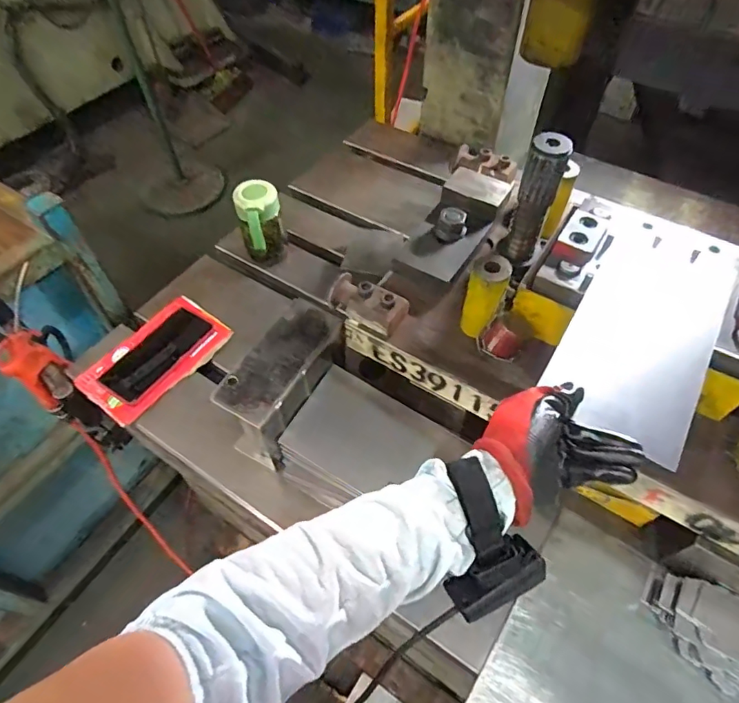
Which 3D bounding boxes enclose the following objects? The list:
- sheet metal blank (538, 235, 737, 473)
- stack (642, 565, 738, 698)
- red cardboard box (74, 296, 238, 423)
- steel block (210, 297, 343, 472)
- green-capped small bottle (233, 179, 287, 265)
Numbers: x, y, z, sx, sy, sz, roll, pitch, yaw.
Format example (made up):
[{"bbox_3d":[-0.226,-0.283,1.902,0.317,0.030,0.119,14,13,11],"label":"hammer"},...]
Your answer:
[{"bbox_3d":[0.256,-0.018,0.464,0.120,0.007,0.243,27,58,21],"label":"sheet metal blank"},{"bbox_3d":[0.355,0.286,0.483,0.155,0.040,0.081,31,60,21],"label":"stack"},{"bbox_3d":[-0.303,0.009,0.704,0.111,0.027,0.196,32,60,21],"label":"red cardboard box"},{"bbox_3d":[-0.101,0.044,0.595,0.076,0.130,0.169,27,58,19],"label":"steel block"},{"bbox_3d":[-0.166,-0.191,0.773,0.067,0.126,0.060,-15,55,-10],"label":"green-capped small bottle"}]

